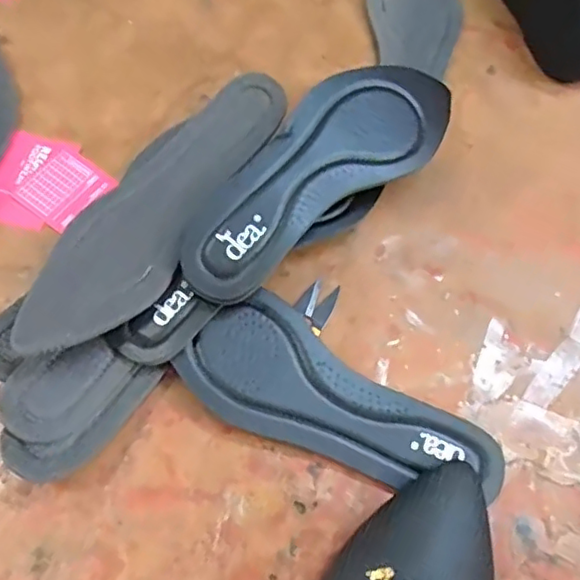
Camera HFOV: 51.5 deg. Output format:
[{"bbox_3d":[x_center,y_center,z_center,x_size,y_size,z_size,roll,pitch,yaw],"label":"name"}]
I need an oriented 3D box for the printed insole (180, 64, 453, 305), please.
[{"bbox_3d":[0.020,-0.084,0.401,0.232,0.023,0.079,-38,88,-21],"label":"printed insole"}]

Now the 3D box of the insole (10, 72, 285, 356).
[{"bbox_3d":[-0.088,-0.057,0.385,0.073,0.019,0.234,25,65,16],"label":"insole"}]

